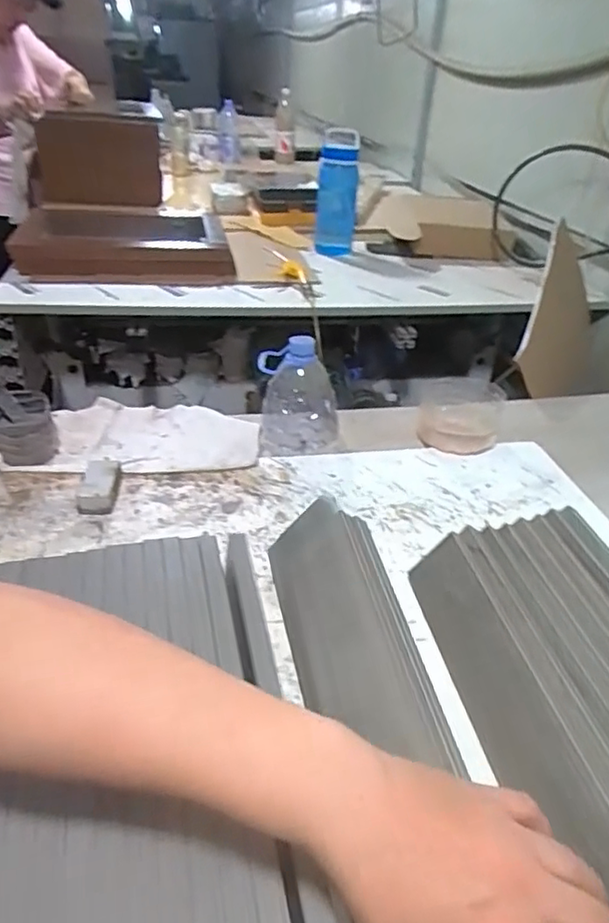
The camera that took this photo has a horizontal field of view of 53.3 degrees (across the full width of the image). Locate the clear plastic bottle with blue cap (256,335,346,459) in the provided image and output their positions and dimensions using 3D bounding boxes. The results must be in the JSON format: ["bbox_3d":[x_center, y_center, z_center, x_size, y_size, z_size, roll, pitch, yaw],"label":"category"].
[{"bbox_3d":[-0.001,-0.078,0.757,0.111,0.119,0.106,3,33,-1],"label":"clear plastic bottle with blue cap"}]

